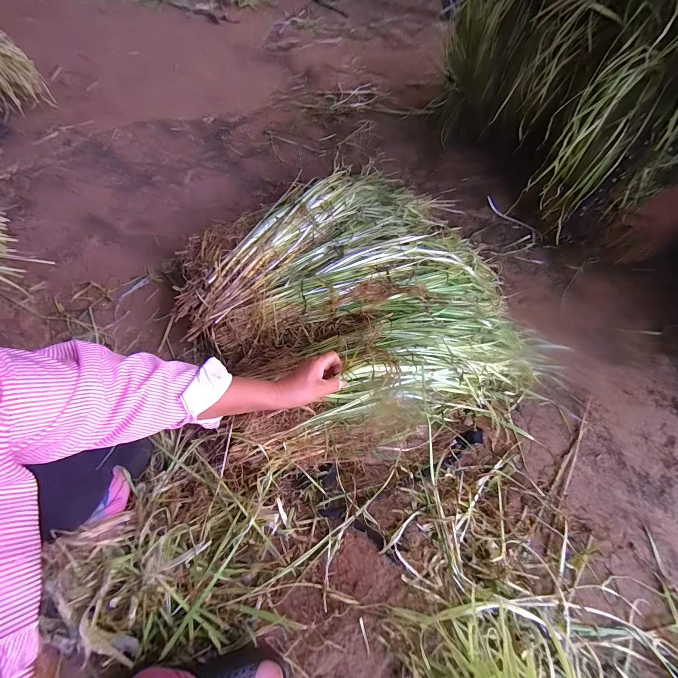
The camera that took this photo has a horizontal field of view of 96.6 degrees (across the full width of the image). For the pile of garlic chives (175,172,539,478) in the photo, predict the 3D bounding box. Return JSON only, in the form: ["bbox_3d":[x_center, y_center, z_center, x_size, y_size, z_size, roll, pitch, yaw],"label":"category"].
[{"bbox_3d":[0.034,-0.075,0.674,0.662,0.162,0.634,-26,66,-9],"label":"pile of garlic chives"}]

